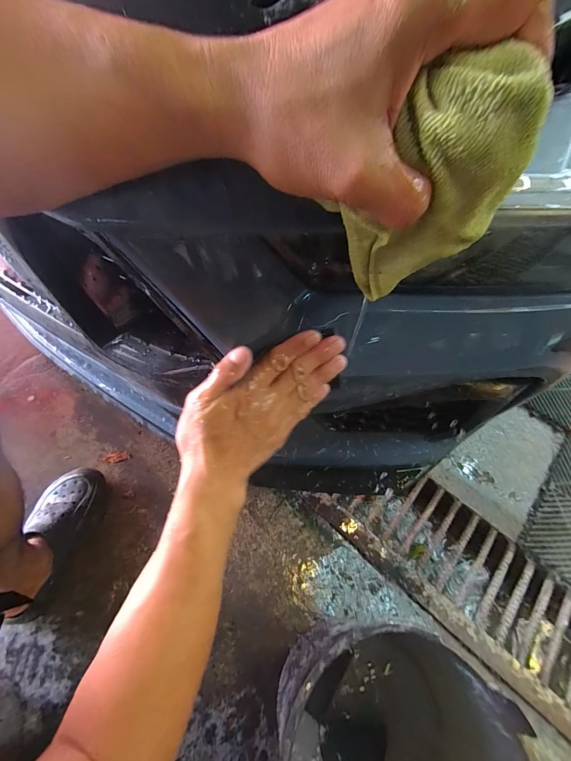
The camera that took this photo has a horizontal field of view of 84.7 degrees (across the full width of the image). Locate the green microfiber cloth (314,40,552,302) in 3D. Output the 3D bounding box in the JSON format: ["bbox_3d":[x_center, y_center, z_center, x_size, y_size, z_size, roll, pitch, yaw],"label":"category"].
[{"bbox_3d":[0.076,-0.096,0.182,0.072,0.135,0.039,-17,75,-13],"label":"green microfiber cloth"}]

